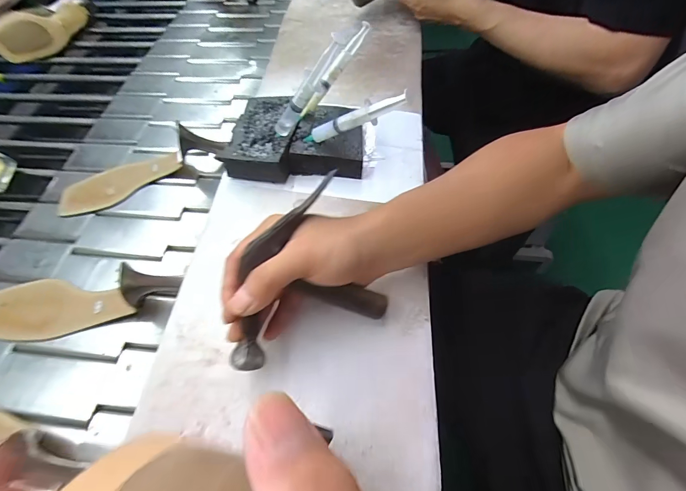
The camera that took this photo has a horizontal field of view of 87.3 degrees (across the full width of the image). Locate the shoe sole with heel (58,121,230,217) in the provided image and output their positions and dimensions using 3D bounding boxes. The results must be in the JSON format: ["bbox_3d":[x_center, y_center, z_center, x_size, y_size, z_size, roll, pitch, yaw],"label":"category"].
[{"bbox_3d":[-0.291,-0.119,0.515,0.237,0.058,0.061,-25,58,-13],"label":"shoe sole with heel"}]

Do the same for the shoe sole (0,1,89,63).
[{"bbox_3d":[-0.623,-0.455,0.751,0.058,0.087,0.199,17,58,15],"label":"shoe sole"}]

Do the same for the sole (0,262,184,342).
[{"bbox_3d":[-0.302,0.059,0.395,0.230,0.062,0.073,0,55,4],"label":"sole"}]

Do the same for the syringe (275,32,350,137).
[{"bbox_3d":[-0.038,-0.167,0.384,0.019,0.142,0.018,27,54,-21],"label":"syringe"}]

